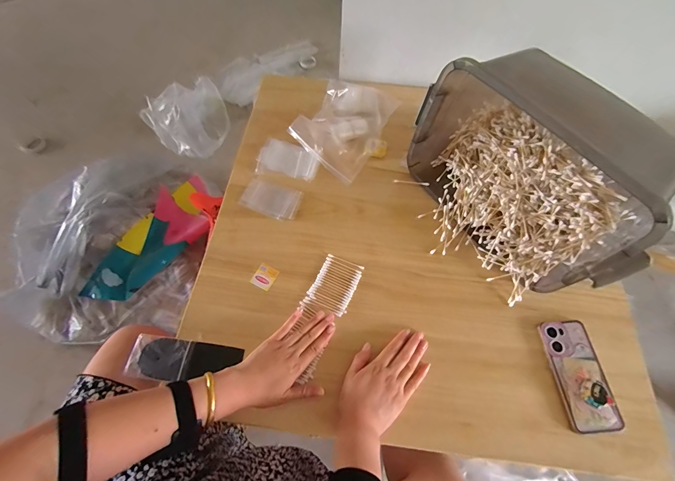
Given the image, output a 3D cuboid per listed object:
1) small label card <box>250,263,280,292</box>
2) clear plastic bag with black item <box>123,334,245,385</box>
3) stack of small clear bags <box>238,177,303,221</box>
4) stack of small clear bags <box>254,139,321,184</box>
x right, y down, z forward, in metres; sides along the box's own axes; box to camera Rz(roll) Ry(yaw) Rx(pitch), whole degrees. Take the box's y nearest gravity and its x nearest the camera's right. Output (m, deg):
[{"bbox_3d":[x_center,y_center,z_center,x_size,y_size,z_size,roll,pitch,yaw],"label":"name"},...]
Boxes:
[{"bbox_3d":[-0.134,0.067,0.563,0.039,0.004,0.043,26,66,11],"label":"small label card"},{"bbox_3d":[-0.248,0.197,0.498,0.175,0.013,0.067,8,64,3],"label":"clear plastic bag with black item"},{"bbox_3d":[-0.133,-0.086,0.621,0.112,0.010,0.074,18,65,8],"label":"stack of small clear bags"},{"bbox_3d":[-0.107,-0.171,0.656,0.133,0.007,0.088,18,65,8],"label":"stack of small clear bags"}]

